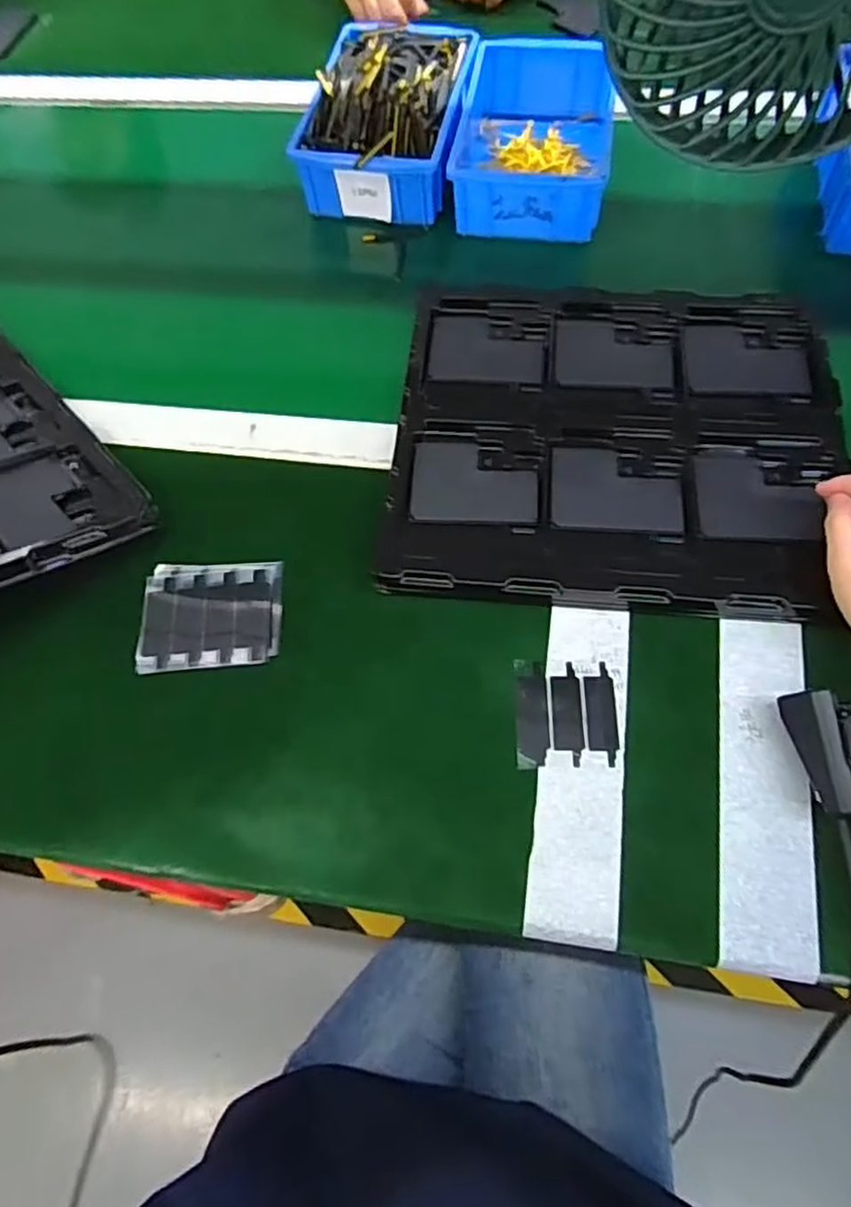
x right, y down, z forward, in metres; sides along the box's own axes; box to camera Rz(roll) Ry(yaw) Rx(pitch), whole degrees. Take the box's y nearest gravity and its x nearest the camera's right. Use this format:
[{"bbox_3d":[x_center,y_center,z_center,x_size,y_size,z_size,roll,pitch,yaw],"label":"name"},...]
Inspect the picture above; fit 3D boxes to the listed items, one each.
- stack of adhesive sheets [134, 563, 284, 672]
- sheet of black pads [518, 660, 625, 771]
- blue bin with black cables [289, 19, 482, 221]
[{"bbox_3d":[-0.148,0.008,0.471,0.095,0.007,0.078,-3,66,1],"label":"stack of adhesive sheets"},{"bbox_3d":[0.092,0.070,0.433,0.066,0.004,0.068,0,66,2],"label":"sheet of black pads"},{"bbox_3d":[-0.031,-0.459,0.643,0.136,0.072,0.202,9,67,6],"label":"blue bin with black cables"}]

